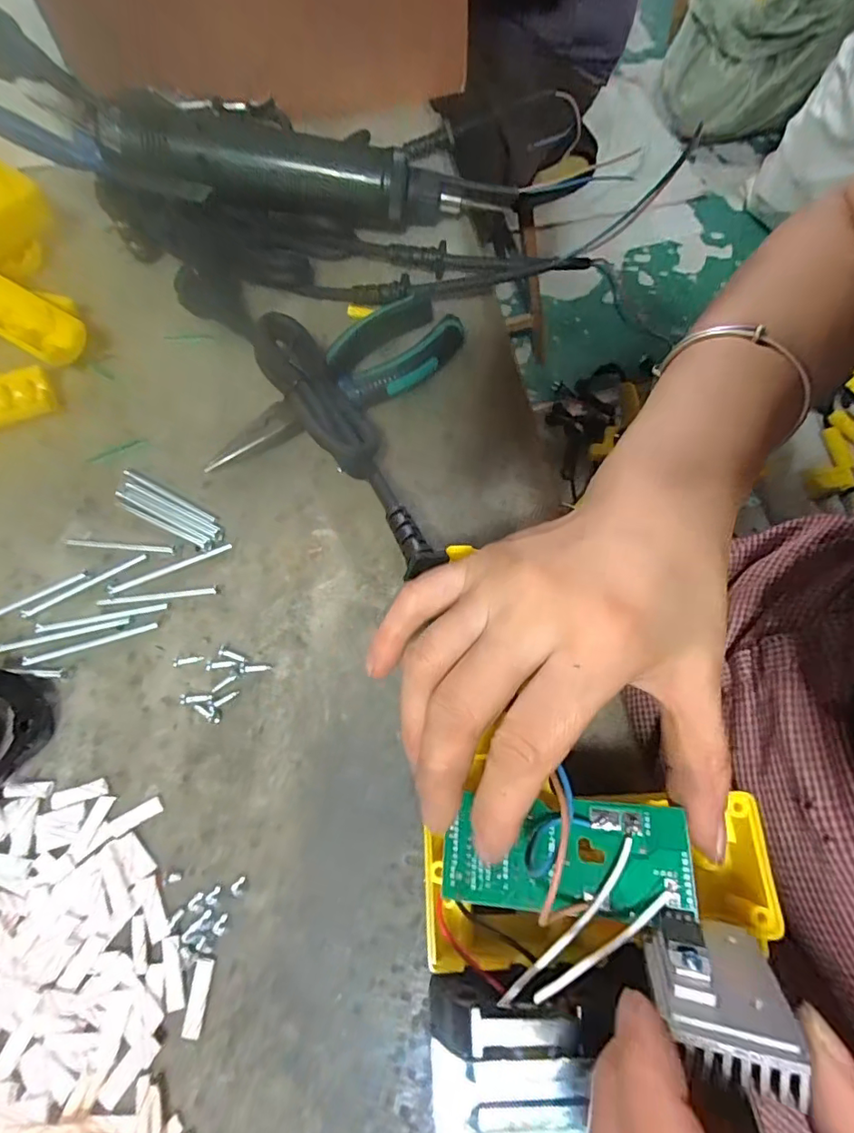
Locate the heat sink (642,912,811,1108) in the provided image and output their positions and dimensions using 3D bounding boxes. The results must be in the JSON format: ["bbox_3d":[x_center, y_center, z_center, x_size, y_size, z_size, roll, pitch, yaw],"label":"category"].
[{"bbox_3d":[0.077,0.110,0.140,0.033,0.047,0.008,14,103,14],"label":"heat sink"}]

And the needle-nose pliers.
[{"bbox_3d":[-0.050,-0.101,0.291,0.156,0.024,0.053,-34,69,-11],"label":"needle-nose pliers"}]

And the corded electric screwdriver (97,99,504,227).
[{"bbox_3d":[-0.075,-0.246,0.321,0.239,0.033,0.032,5,66,-8],"label":"corded electric screwdriver"}]

